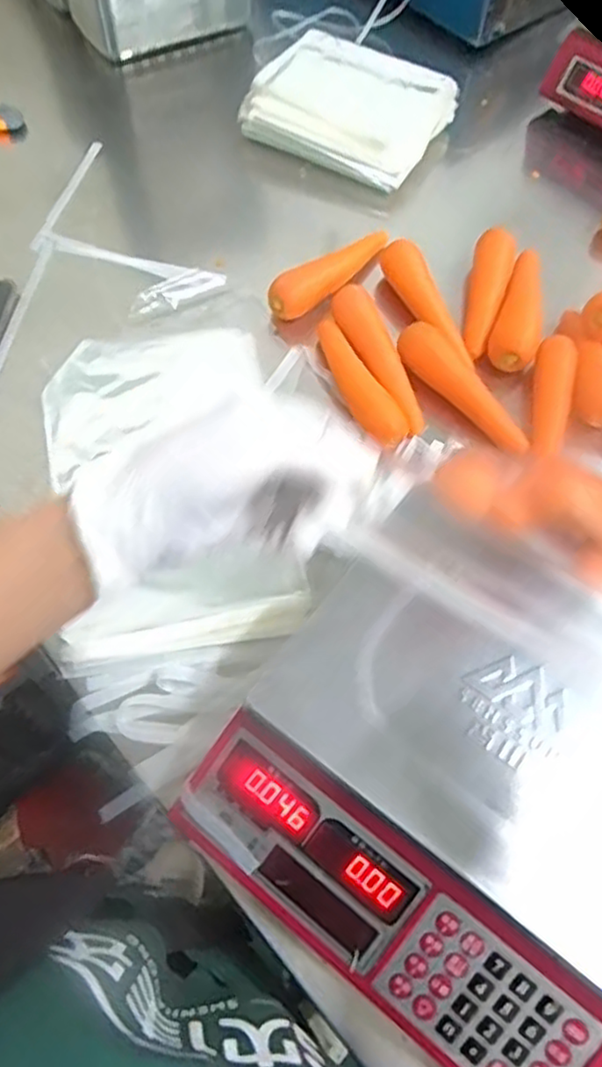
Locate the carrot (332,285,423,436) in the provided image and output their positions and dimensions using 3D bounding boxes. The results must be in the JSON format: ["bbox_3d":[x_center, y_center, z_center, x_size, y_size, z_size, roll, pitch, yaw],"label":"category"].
[{"bbox_3d":[0.077,-0.174,0.684,0.041,0.033,0.181,-17,65,-10],"label":"carrot"}]

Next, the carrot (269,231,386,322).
[{"bbox_3d":[0.036,-0.290,0.747,0.174,0.037,0.034,-39,70,-19],"label":"carrot"}]

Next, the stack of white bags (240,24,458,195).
[{"bbox_3d":[0.066,-0.543,0.860,0.226,0.050,0.192,27,65,12],"label":"stack of white bags"}]

